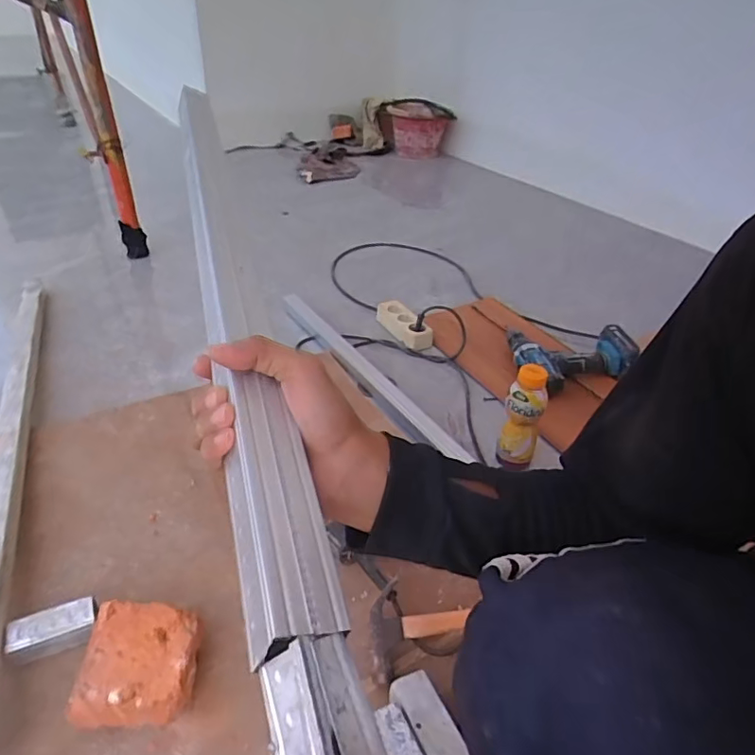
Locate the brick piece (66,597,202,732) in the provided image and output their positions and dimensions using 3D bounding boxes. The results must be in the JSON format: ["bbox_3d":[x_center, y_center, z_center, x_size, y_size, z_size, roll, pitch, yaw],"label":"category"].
[{"bbox_3d":[-0.245,0.298,0.555,0.106,0.055,0.108,0,35,-4],"label":"brick piece"}]

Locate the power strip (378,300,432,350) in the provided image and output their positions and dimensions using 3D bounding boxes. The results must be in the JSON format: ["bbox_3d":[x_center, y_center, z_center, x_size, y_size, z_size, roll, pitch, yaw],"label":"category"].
[{"bbox_3d":[0.059,-0.118,1.168,0.058,0.043,0.177,-17,40,-25],"label":"power strip"}]

